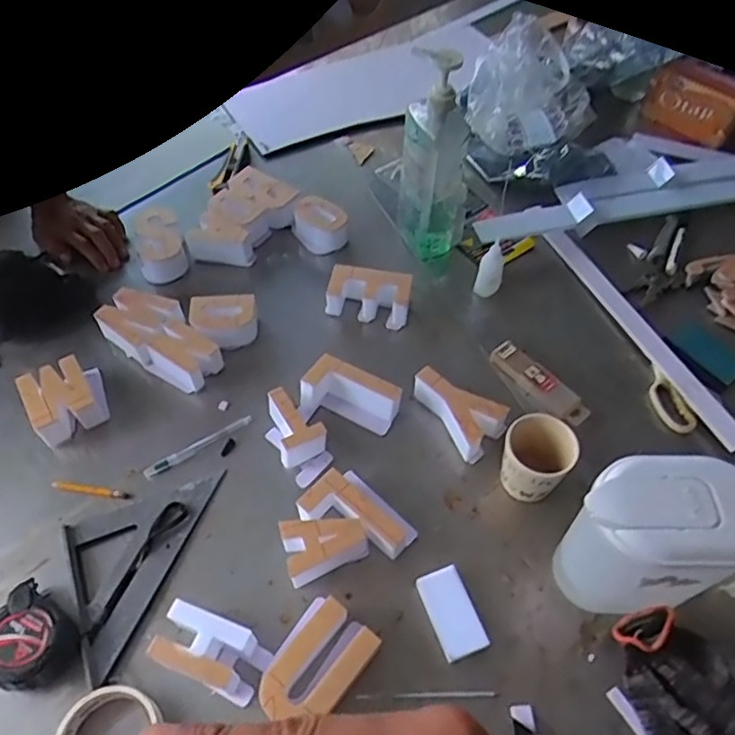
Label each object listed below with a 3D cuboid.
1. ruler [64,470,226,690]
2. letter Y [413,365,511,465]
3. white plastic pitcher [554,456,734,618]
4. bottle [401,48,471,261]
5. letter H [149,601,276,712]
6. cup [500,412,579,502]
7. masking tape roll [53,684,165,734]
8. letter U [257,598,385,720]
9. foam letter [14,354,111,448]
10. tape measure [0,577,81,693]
[{"bbox_3d":[-0.219,0.211,0.656,0.169,0.014,0.166,-20,55,-15],"label":"ruler"},{"bbox_3d":[0.105,0.050,0.749,0.116,0.057,0.064,38,61,25],"label":"letter Y"},{"bbox_3d":[0.259,0.166,0.583,0.166,0.194,0.096,-2,56,-2],"label":"white plastic pitcher"},{"bbox_3d":[0.091,-0.275,0.846,0.082,0.287,0.083,0,53,0],"label":"bottle"},{"bbox_3d":[-0.148,0.270,0.592,0.097,0.048,0.056,21,55,15],"label":"letter H"},{"bbox_3d":[0.183,0.106,0.685,0.071,0.095,0.070,0,53,0],"label":"cup"},{"bbox_3d":[-0.237,0.333,0.556,0.083,0.023,0.088,0,53,0],"label":"masking tape roll"},{"bbox_3d":[-0.048,0.284,0.587,0.075,0.051,0.113,31,58,21],"label":"letter U"},{"bbox_3d":[-0.368,0.038,0.762,0.088,0.048,0.093,-27,57,-19],"label":"foam letter"},{"bbox_3d":[-0.328,0.262,0.600,0.081,0.039,0.081,0,53,0],"label":"tape measure"}]

